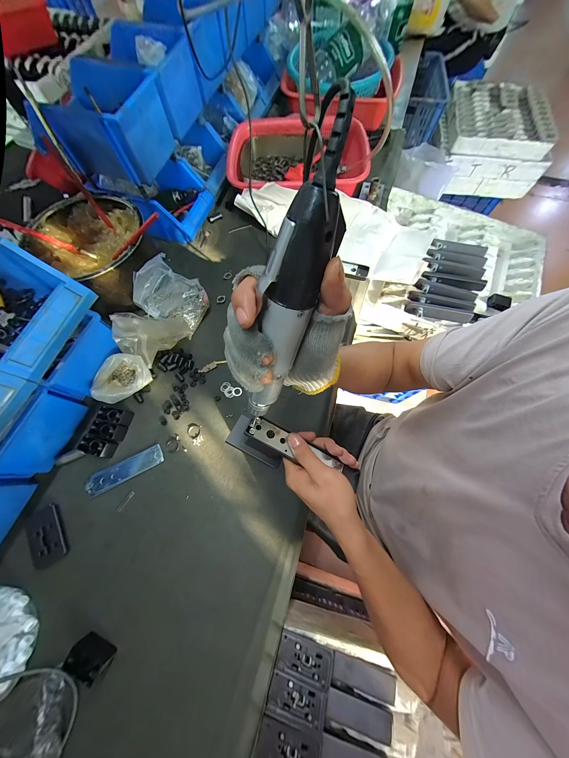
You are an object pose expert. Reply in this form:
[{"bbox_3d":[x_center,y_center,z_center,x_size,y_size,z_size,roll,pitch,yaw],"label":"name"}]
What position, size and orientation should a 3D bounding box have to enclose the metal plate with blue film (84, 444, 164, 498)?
[{"bbox_3d":[-0.297,0.168,0.447,0.140,0.004,0.039,-26,69,-8],"label":"metal plate with blue film"}]

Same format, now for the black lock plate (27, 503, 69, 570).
[{"bbox_3d":[-0.403,0.267,0.409,0.055,0.005,0.093,-35,67,-14],"label":"black lock plate"}]

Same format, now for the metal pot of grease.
[{"bbox_3d":[-0.397,-0.275,0.517,0.217,0.121,0.225,0,70,0],"label":"metal pot of grease"}]

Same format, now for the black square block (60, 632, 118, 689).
[{"bbox_3d":[-0.279,0.398,0.343,0.052,0.032,0.028,29,73,10],"label":"black square block"}]

